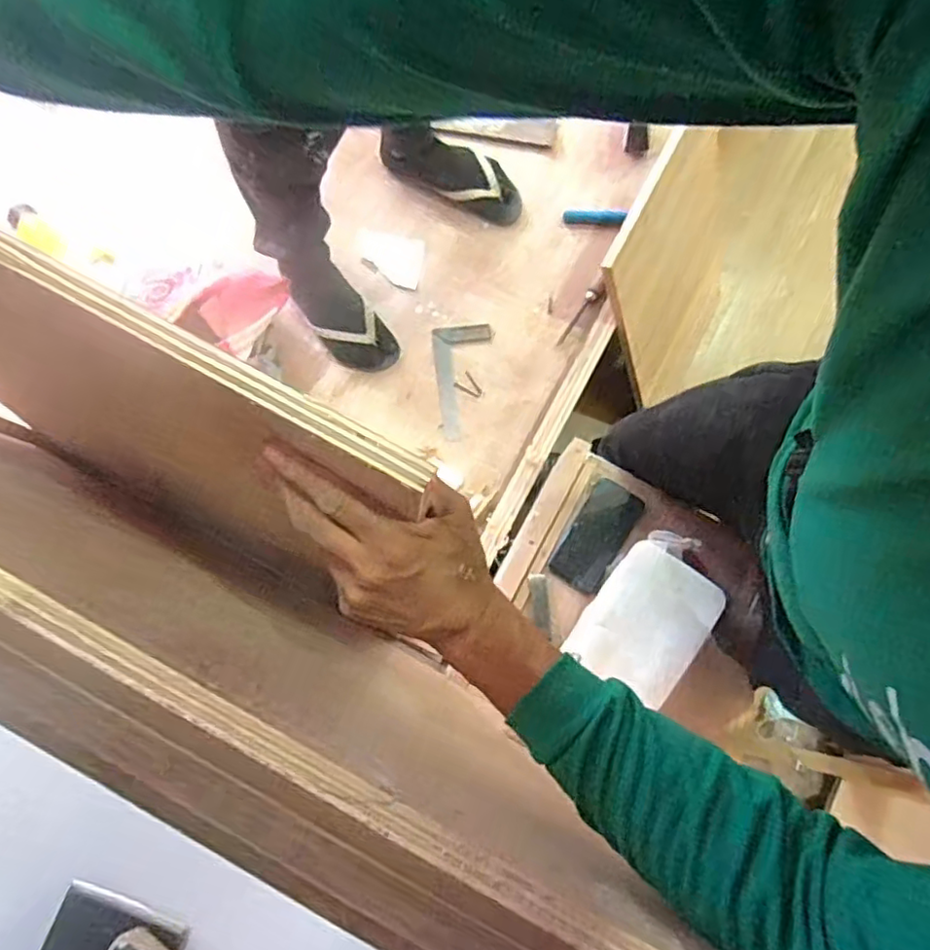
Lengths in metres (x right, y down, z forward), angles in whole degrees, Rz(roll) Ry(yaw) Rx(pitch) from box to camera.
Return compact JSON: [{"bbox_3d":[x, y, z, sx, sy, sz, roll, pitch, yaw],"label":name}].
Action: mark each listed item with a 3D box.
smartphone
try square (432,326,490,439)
[{"bbox_3d":[0.188,0.085,0.884,0.075,0.016,0.157,31,78,9],"label":"smartphone"},{"bbox_3d":[0.000,-0.167,1.082,0.102,0.010,0.197,-5,75,0],"label":"try square"}]

